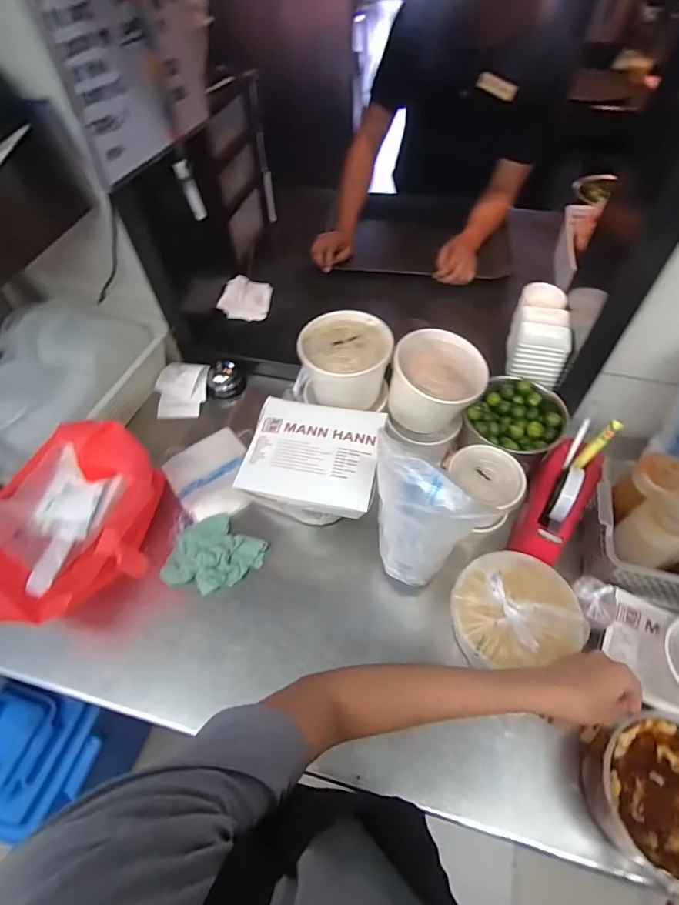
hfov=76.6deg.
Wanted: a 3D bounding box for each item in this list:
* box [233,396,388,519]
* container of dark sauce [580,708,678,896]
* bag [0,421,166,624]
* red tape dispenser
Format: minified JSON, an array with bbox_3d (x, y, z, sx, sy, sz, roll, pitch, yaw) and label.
[{"bbox_3d":[-0.034,0.000,0.591,0.177,0.028,0.154,9,56,9],"label":"box"},{"bbox_3d":[0.339,0.360,0.449,0.144,0.080,0.134,-19,56,-10],"label":"container of dark sauce"},{"bbox_3d":[-0.361,0.103,0.605,0.174,0.160,0.248,-12,55,-6],"label":"bag"},{"bbox_3d":[0.312,0.075,0.624,0.071,0.109,0.180,26,73,19],"label":"red tape dispenser"}]

